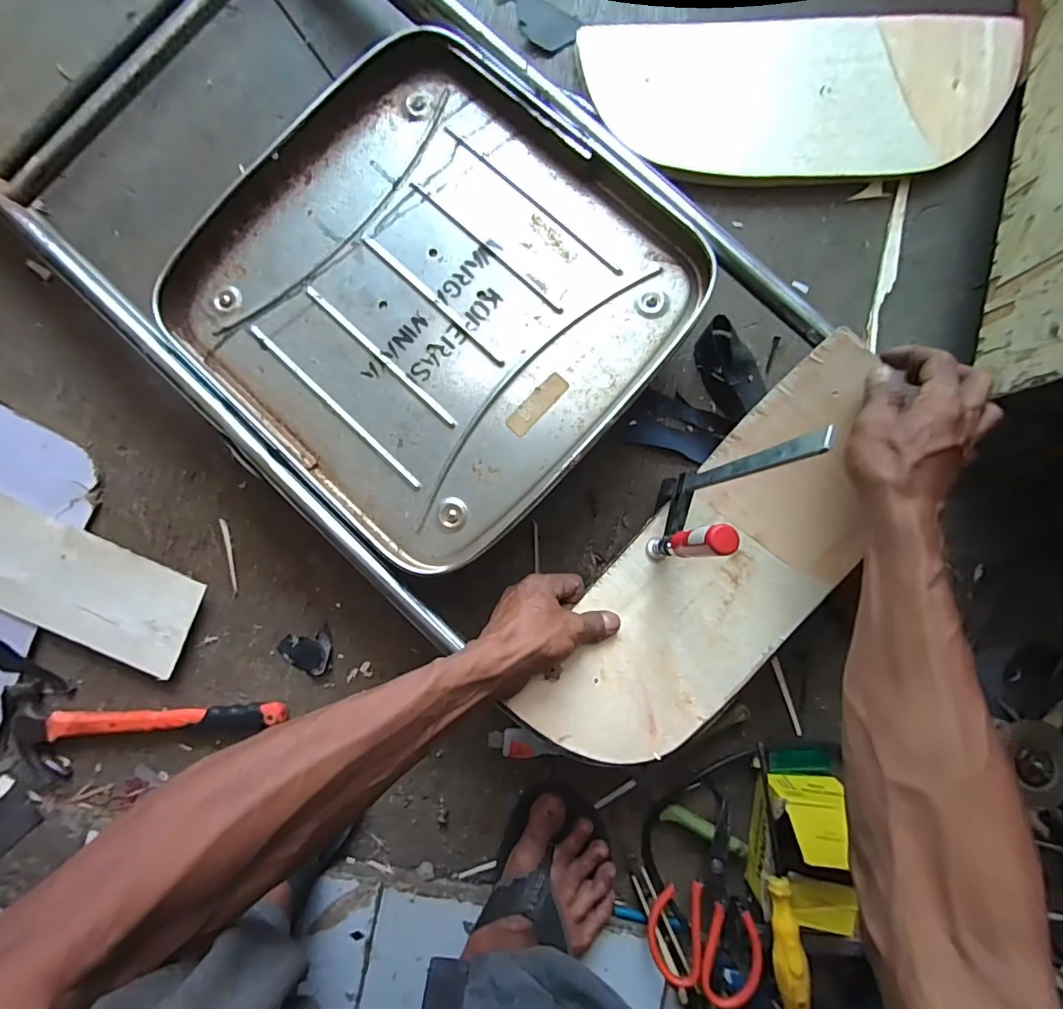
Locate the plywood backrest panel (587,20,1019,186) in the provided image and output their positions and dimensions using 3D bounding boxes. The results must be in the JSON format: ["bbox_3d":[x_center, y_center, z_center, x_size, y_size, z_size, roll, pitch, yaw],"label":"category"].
[{"bbox_3d":[0.265,-0.410,0.503,0.416,0.027,0.167,2,89,0],"label":"plywood backrest panel"}]

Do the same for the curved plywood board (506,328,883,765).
[{"bbox_3d":[0.173,0.060,0.432,0.154,0.077,0.392,39,88,1],"label":"curved plywood board"}]

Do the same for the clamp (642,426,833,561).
[{"bbox_3d":[0.130,0.005,0.377,0.018,0.251,0.086,18,90,0],"label":"clamp"}]

